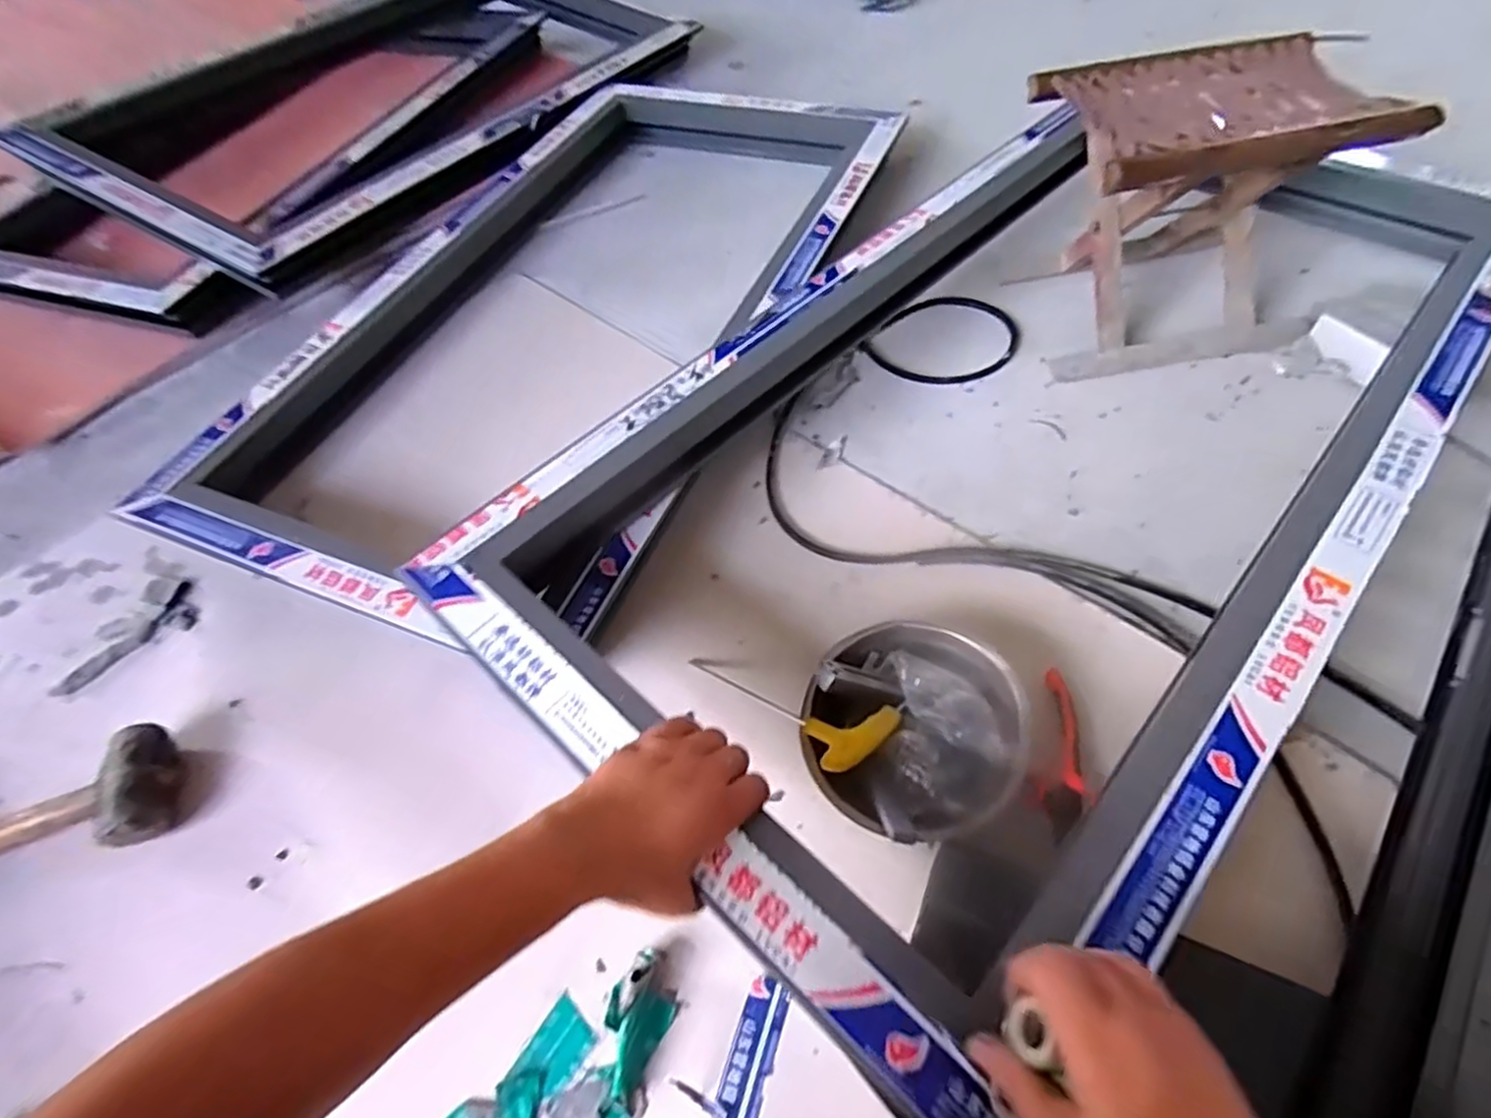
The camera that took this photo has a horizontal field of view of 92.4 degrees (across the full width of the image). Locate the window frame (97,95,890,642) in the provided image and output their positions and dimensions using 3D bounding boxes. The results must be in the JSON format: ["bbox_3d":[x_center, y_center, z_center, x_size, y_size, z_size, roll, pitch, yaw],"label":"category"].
[{"bbox_3d":[-0.204,-0.364,0.982,0.572,0.080,1.084,19,59,16],"label":"window frame"}]

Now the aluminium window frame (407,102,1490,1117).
[{"bbox_3d":[0.289,-0.168,0.693,0.588,0.053,1.093,36,65,25],"label":"aluminium window frame"}]

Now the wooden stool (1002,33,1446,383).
[{"bbox_3d":[0.504,-0.408,0.848,0.320,0.266,0.230,-13,55,-5],"label":"wooden stool"}]

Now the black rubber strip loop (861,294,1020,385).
[{"bbox_3d":[0.267,-0.289,0.942,0.168,0.009,0.192,37,65,25],"label":"black rubber strip loop"}]

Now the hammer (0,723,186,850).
[{"bbox_3d":[-0.639,0.232,0.626,0.262,0.054,0.097,-18,56,-8],"label":"hammer"}]

